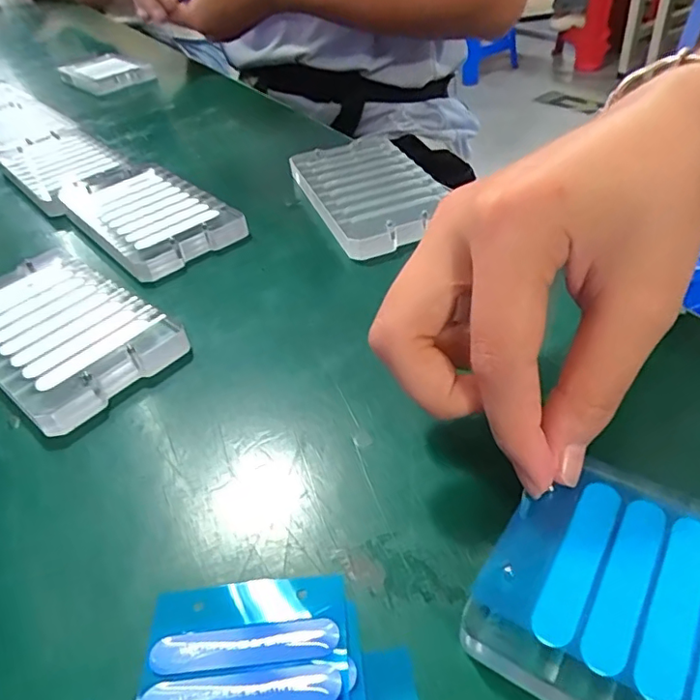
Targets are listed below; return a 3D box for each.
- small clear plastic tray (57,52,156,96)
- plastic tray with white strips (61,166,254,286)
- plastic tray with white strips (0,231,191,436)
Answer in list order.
[{"bbox_3d":[-0.271,-0.308,0.612,0.069,0.023,0.101,-35,48,-30],"label":"small clear plastic tray"},{"bbox_3d":[-0.126,-0.086,0.340,0.069,0.015,0.130,-30,46,-26],"label":"plastic tray with white strips"},{"bbox_3d":[-0.138,-0.013,0.263,0.122,0.016,0.072,28,51,33],"label":"plastic tray with white strips"}]

